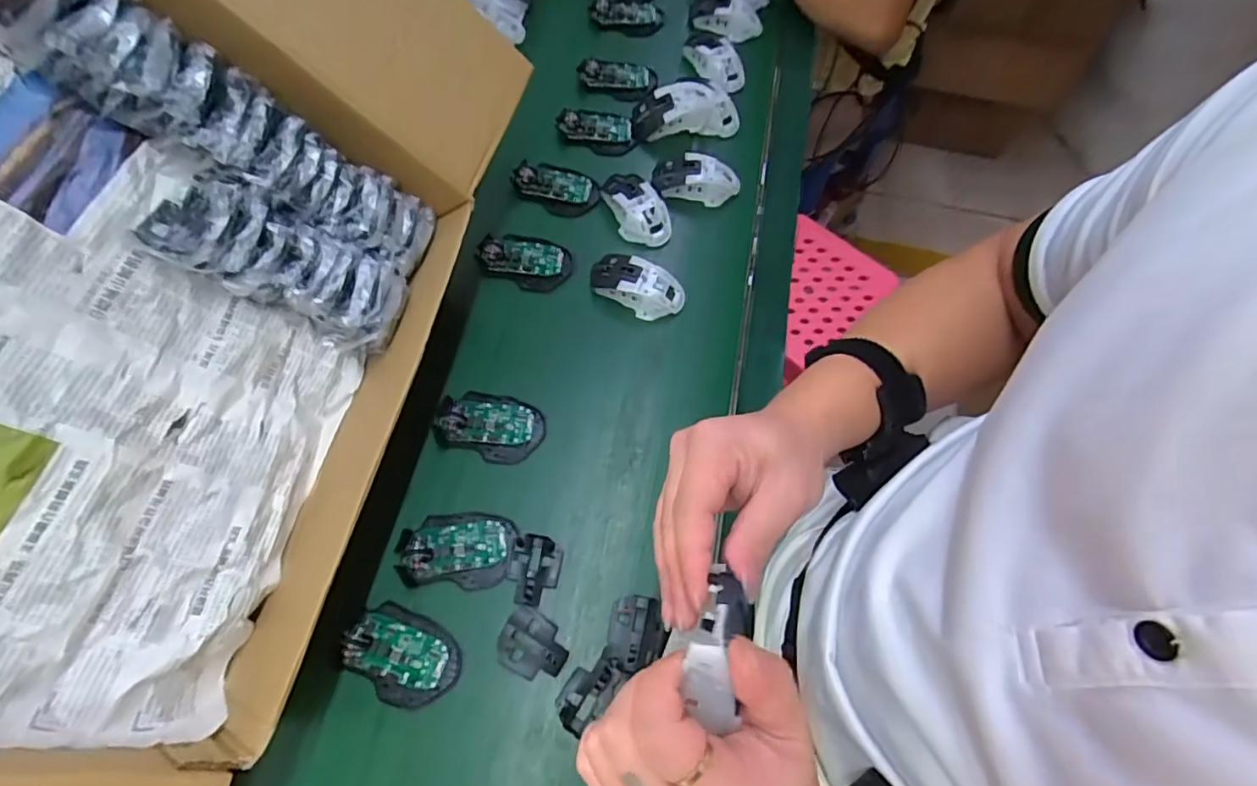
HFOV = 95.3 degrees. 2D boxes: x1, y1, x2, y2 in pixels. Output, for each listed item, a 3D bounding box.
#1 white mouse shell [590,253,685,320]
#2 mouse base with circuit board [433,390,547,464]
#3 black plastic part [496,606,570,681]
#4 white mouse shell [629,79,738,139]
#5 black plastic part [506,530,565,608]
[{"bbox_3d":[0.011,-0.134,0.693,0.115,0.037,0.061,28,70,9],"label":"white mouse shell"},{"bbox_3d":[-0.149,0.034,0.621,0.112,0.024,0.073,9,68,1],"label":"mouse base with circuit board"},{"bbox_3d":[-0.089,0.237,0.538,0.065,0.017,0.053,27,69,8],"label":"black plastic part"},{"bbox_3d":[0.082,-0.404,0.796,0.152,0.057,0.071,-13,69,-7],"label":"white mouse shell"},{"bbox_3d":[-0.092,0.174,0.565,0.048,0.010,0.066,11,68,2],"label":"black plastic part"}]

